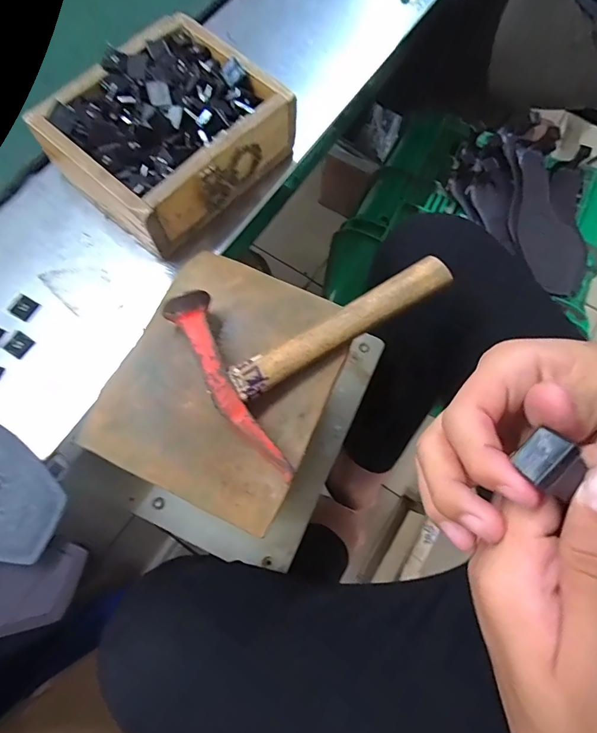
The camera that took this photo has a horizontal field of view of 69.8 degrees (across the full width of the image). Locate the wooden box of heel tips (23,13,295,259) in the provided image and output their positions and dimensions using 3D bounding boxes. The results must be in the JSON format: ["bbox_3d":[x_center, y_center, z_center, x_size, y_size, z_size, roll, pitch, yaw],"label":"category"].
[{"bbox_3d":[-0.119,-0.208,0.395,0.152,0.075,0.185,42,75,12],"label":"wooden box of heel tips"}]

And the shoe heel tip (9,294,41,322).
[{"bbox_3d":[-0.235,-0.051,0.366,0.019,0.004,0.019,27,73,8],"label":"shoe heel tip"}]

